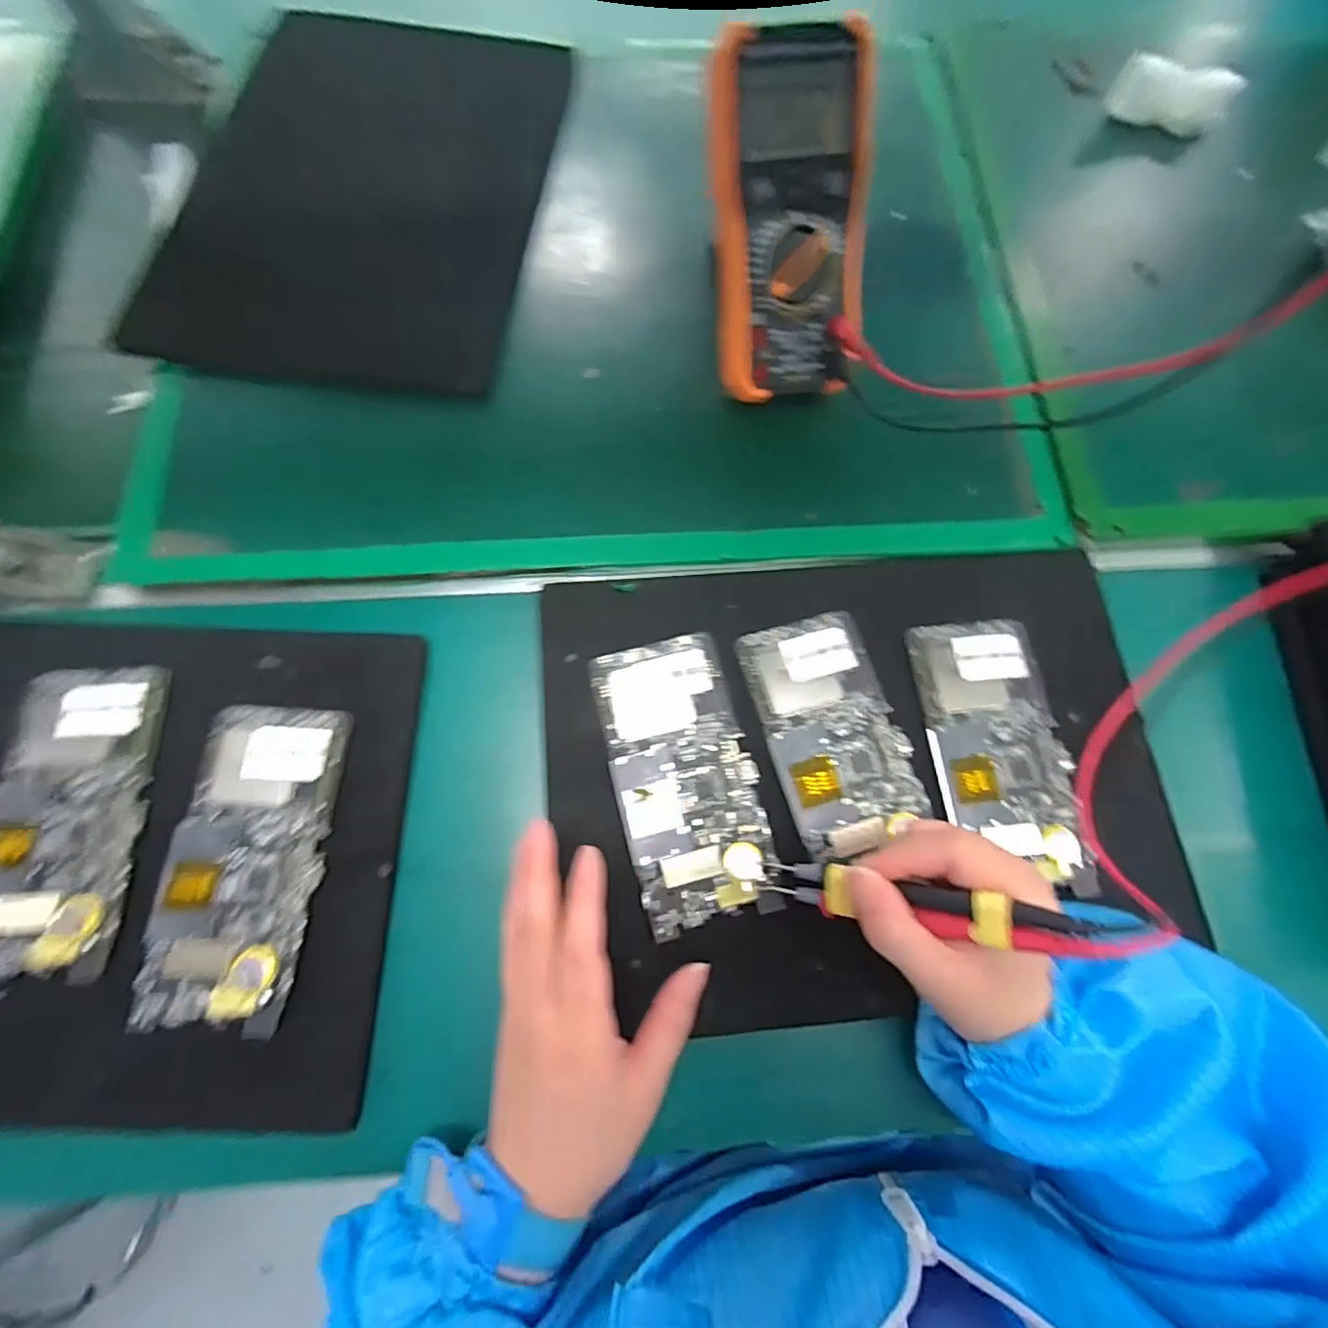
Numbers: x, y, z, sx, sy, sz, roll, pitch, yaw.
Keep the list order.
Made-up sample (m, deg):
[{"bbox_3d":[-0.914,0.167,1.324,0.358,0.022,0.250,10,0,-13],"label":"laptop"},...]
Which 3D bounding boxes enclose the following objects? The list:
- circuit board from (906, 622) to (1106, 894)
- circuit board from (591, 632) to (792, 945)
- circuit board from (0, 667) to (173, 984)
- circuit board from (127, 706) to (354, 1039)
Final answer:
[{"bbox_3d":[0.189,0.047,0.345,0.073,0.010,0.150,-5,73,-4],"label":"circuit board"},{"bbox_3d":[0.011,0.060,0.339,0.076,0.008,0.153,-15,74,-7],"label":"circuit board"},{"bbox_3d":[-0.314,0.078,0.321,0.076,0.005,0.157,-1,73,-3],"label":"circuit board"},{"bbox_3d":[-0.214,0.099,0.316,0.074,0.005,0.155,3,73,-1],"label":"circuit board"}]

